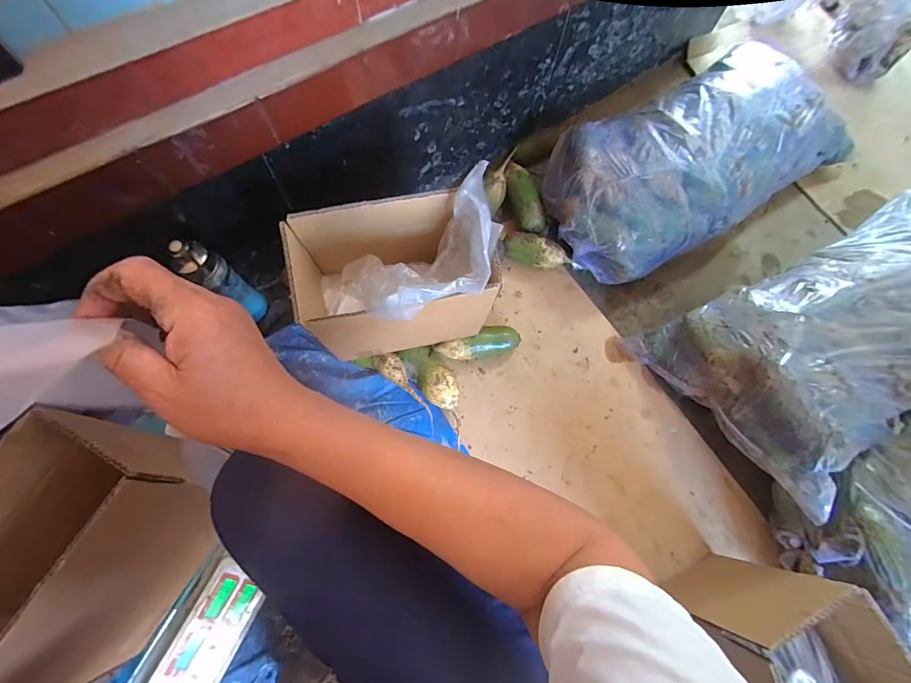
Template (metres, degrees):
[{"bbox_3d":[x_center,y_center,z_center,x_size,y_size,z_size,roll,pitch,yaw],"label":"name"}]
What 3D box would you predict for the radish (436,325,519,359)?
[{"bbox_3d":[0.042,0.008,0.772,0.160,0.056,0.050,-12,72,-6],"label":"radish"}]

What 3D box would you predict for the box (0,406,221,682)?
[{"bbox_3d":[-0.436,0.252,0.485,0.147,0.258,0.265,24,72,6],"label":"box"}]

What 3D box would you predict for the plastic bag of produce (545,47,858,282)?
[{"bbox_3d":[0.452,-0.349,0.824,0.554,0.182,0.292,-27,74,-11],"label":"plastic bag of produce"}]

